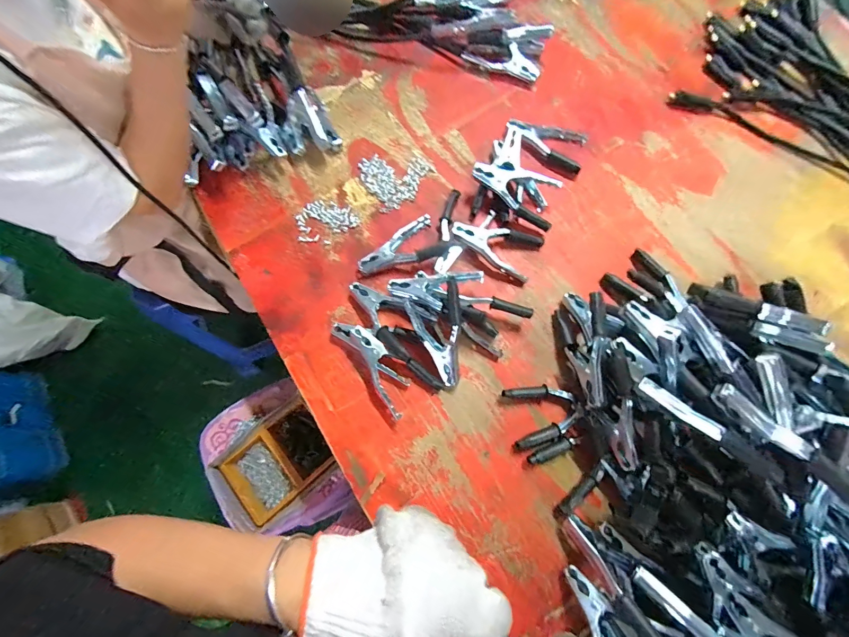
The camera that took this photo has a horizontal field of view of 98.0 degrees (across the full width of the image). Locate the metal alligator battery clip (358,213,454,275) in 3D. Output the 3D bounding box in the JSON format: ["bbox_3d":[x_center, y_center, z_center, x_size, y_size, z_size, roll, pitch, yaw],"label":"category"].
[{"bbox_3d":[-0.038,-0.107,0.572,0.137,0.028,0.071,-25,78,-6],"label":"metal alligator battery clip"}]

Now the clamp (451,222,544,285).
[{"bbox_3d":[0.113,-0.122,0.571,0.136,0.020,0.084,31,66,-9],"label":"clamp"}]

